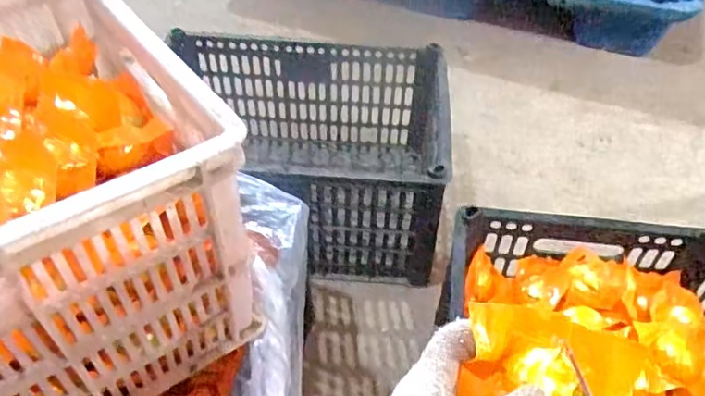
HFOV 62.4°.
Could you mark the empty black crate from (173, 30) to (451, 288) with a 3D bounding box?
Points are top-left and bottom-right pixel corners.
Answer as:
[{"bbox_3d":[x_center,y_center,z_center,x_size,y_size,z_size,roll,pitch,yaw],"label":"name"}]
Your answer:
[{"bbox_3d":[-0.076,-0.059,0.926,0.414,0.251,0.318,3,49,2],"label":"empty black crate"}]

